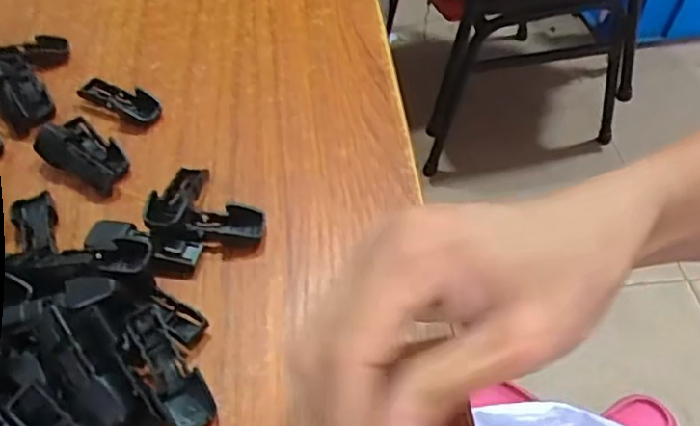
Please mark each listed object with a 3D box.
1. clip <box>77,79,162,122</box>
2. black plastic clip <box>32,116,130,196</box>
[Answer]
[{"bbox_3d":[-0.128,-0.063,0.345,0.050,0.011,0.017,24,55,21],"label":"clip"},{"bbox_3d":[-0.135,-0.031,0.313,0.054,0.018,0.029,31,57,25],"label":"black plastic clip"}]

